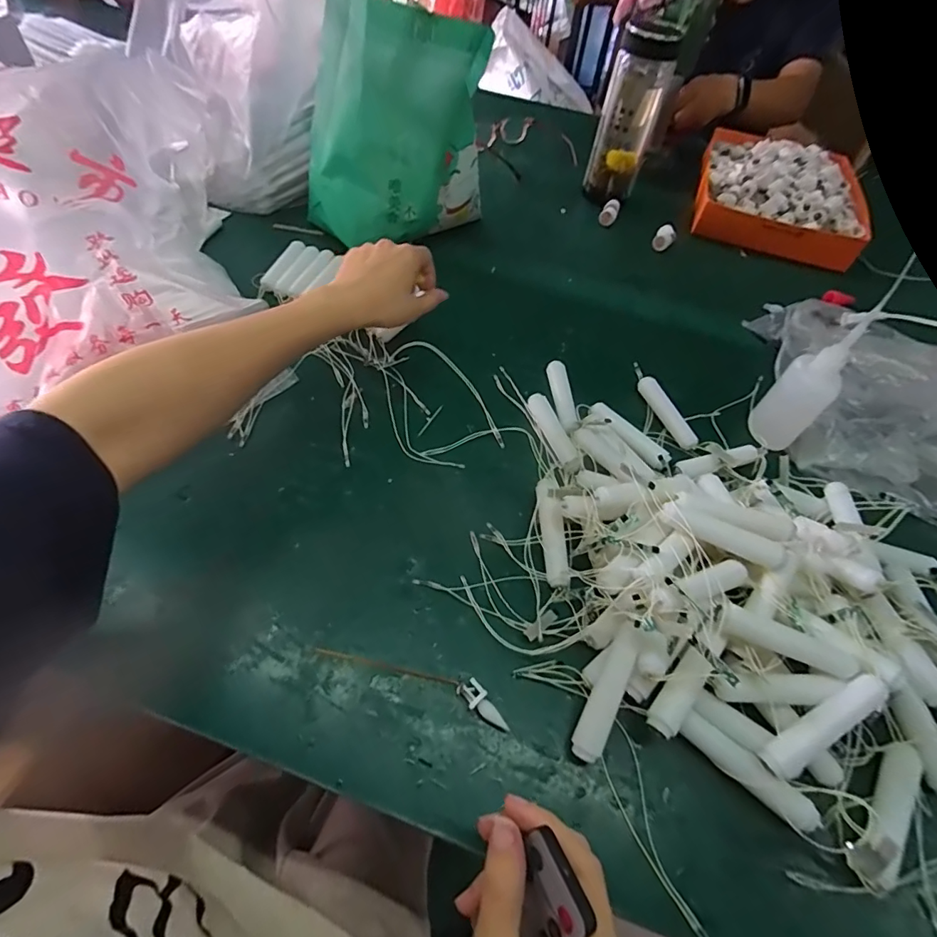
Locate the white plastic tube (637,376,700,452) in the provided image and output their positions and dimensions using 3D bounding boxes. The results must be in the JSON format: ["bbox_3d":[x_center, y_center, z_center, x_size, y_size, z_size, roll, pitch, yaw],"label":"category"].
[{"bbox_3d":[0.205,-0.058,0.500,0.019,0.018,0.090,-15,58,-17],"label":"white plastic tube"}]

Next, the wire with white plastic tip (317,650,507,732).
[{"bbox_3d":[-0.038,0.140,0.332,0.138,0.010,0.019,20,55,8],"label":"wire with white plastic tip"}]

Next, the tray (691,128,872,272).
[{"bbox_3d":[0.491,-0.438,0.761,0.240,0.073,0.281,21,55,8],"label":"tray"}]

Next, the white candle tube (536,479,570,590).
[{"bbox_3d":[0.067,0.050,0.389,0.017,0.015,0.088,-3,68,-3],"label":"white candle tube"}]

